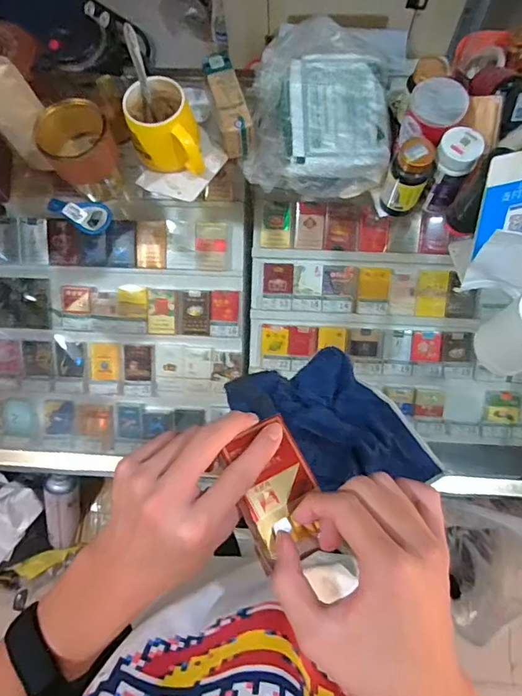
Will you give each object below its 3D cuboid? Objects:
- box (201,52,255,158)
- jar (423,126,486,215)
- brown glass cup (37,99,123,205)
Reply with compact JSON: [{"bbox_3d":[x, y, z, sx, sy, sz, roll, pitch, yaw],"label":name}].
[{"bbox_3d":[-0.047,-0.342,0.643,0.048,0.047,0.141,-15,89,-2],"label":"box"},{"bbox_3d":[0.233,-0.218,0.577,0.047,0.100,0.048,-1,74,2],"label":"jar"},{"bbox_3d":[-0.235,-0.259,0.622,0.083,0.133,0.082,-1,74,2],"label":"brown glass cup"}]

